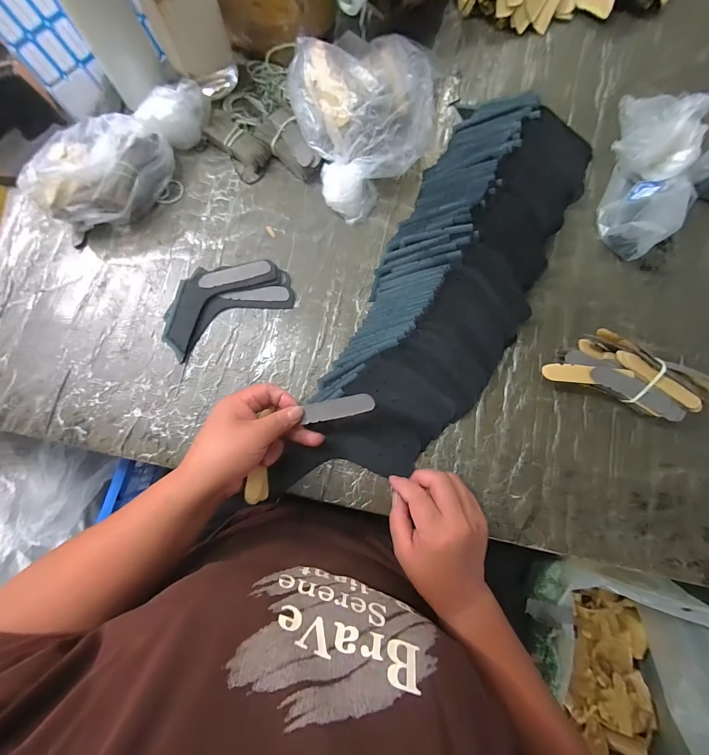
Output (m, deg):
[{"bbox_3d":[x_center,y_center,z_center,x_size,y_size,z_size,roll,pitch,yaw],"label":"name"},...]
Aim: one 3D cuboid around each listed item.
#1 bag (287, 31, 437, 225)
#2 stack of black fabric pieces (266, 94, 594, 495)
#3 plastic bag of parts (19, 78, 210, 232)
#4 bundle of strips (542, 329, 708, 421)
[{"bbox_3d":[0.022,-0.318,0.397,0.173,0.082,0.198,-19,80,-3],"label":"bag"},{"bbox_3d":[0.101,-0.088,0.369,0.169,0.044,0.505,29,87,6],"label":"stack of black fabric pieces"},{"bbox_3d":[-0.286,-0.275,0.397,0.109,0.071,0.216,34,82,6],"label":"plastic bag of parts"},{"bbox_3d":[0.291,-0.004,0.356,0.153,0.045,0.065,21,80,4],"label":"bundle of strips"}]

